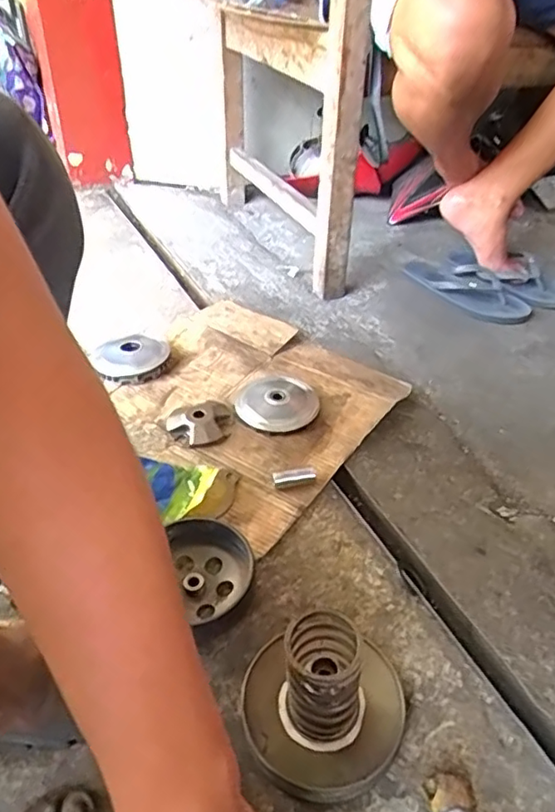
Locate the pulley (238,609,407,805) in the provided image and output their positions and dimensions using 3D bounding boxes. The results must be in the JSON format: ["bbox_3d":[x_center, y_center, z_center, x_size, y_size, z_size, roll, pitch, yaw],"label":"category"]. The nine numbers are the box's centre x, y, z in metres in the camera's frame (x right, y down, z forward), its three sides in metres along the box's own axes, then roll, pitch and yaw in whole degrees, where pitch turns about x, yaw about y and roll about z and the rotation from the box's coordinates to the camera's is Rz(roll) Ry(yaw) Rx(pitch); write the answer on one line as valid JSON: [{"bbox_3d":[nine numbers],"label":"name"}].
[{"bbox_3d":[0.041,0.230,0.482,0.126,0.123,0.119,-1,40,0],"label":"pulley"}]

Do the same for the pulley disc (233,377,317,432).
[{"bbox_3d":[-0.002,-0.006,0.831,0.110,0.023,0.108,0,40,0],"label":"pulley disc"}]

